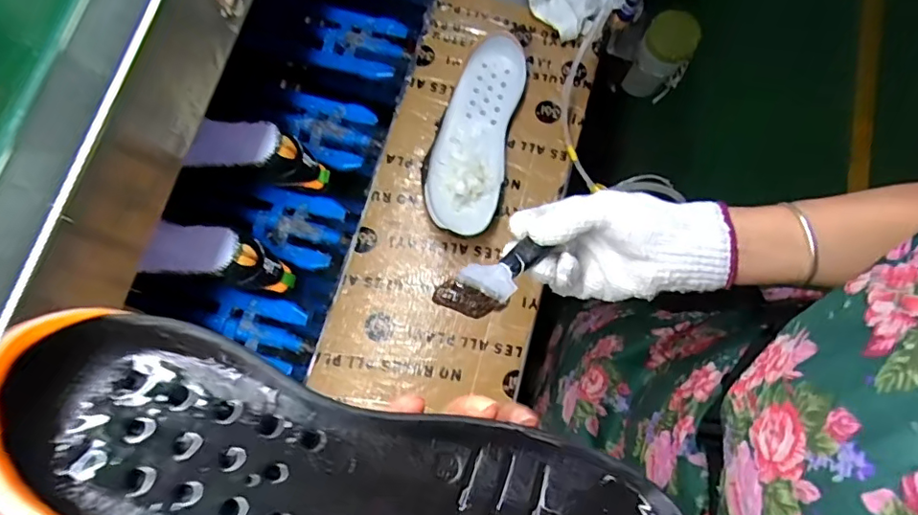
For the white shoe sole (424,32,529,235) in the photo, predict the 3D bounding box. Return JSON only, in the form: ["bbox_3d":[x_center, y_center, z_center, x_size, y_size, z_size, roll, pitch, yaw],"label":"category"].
[{"bbox_3d":[0.020,-0.150,0.656,0.090,0.037,0.248,14,78,1],"label":"white shoe sole"}]

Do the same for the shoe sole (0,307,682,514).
[{"bbox_3d":[-0.033,0.096,0.197,0.252,0.046,0.089,22,77,-12],"label":"shoe sole"}]

